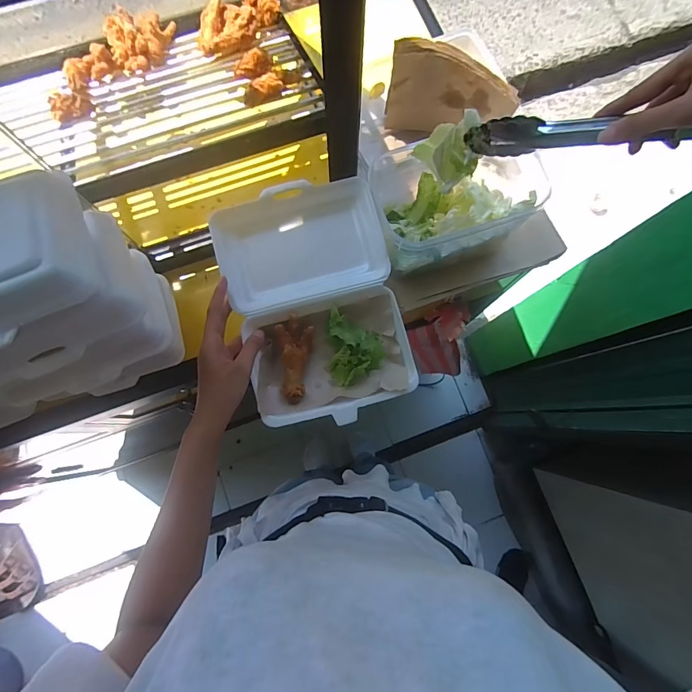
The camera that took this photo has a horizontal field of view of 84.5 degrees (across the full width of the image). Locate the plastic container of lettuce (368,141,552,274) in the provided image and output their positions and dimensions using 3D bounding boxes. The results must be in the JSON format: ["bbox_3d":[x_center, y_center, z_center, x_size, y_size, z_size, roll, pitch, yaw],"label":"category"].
[{"bbox_3d":[0.142,-0.199,0.514,0.216,0.108,0.148,-11,78,-3],"label":"plastic container of lettuce"}]

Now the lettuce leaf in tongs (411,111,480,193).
[{"bbox_3d":[0.115,-0.215,0.420,0.053,0.058,0.063,-13,78,-4],"label":"lettuce leaf in tongs"}]

